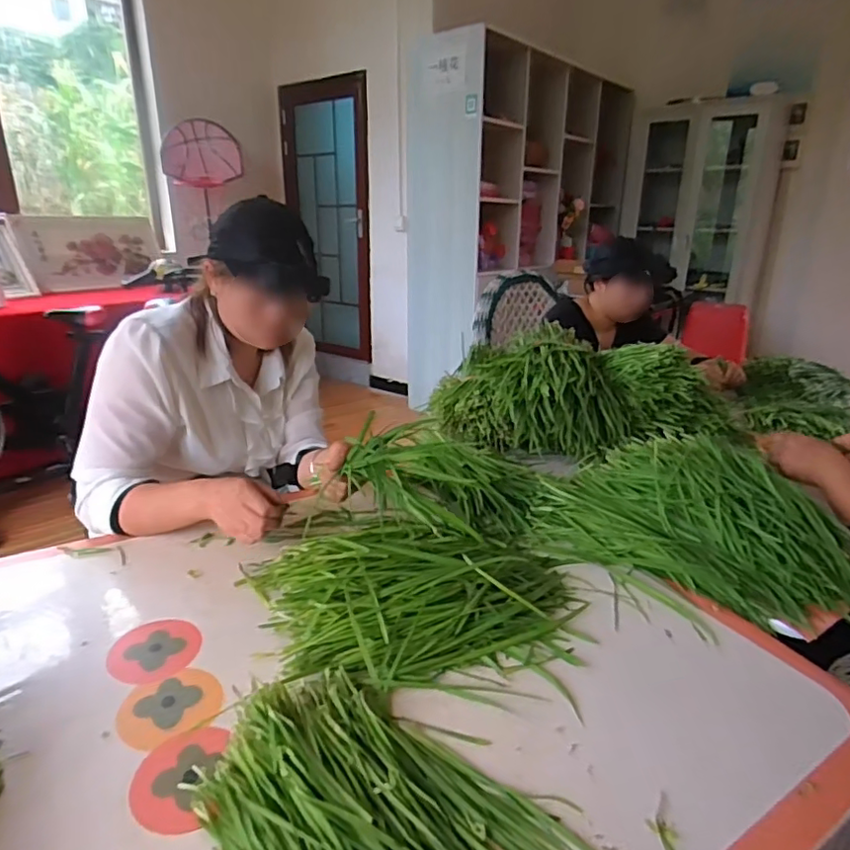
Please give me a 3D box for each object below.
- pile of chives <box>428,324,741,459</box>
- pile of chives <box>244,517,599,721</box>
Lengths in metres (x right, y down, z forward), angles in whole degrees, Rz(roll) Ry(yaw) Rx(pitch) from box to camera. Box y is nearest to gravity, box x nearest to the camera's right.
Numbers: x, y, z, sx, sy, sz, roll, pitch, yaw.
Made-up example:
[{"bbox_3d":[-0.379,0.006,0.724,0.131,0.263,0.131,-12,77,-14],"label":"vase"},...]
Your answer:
[{"bbox_3d":[0.295,-0.058,1.159,0.528,0.193,0.278,9,21,23],"label":"pile of chives"},{"bbox_3d":[-0.005,0.198,0.679,0.389,0.081,0.235,-3,20,-10],"label":"pile of chives"}]

